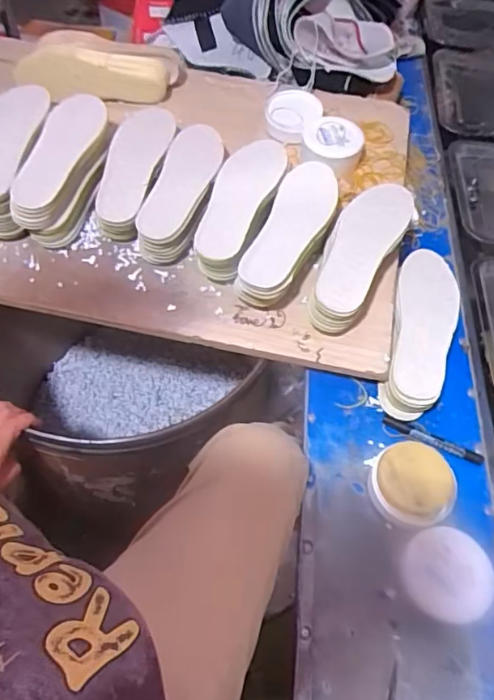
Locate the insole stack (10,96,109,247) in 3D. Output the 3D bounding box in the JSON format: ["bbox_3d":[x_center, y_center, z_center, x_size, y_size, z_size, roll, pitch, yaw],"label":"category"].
[{"bbox_3d":[-0.283,-0.290,0.807,0.103,0.085,0.278,4,61,0],"label":"insole stack"}]

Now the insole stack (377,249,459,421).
[{"bbox_3d":[0.252,-0.032,0.730,0.086,0.066,0.273,12,61,9],"label":"insole stack"}]

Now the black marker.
[{"bbox_3d":[0.248,0.121,0.675,0.132,0.011,0.017,24,59,9],"label":"black marker"}]

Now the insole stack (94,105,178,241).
[{"bbox_3d":[-0.174,-0.289,0.798,0.086,0.061,0.271,12,61,4],"label":"insole stack"}]

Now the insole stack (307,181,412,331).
[{"bbox_3d":[0.162,-0.141,0.728,0.098,0.061,0.268,22,62,9],"label":"insole stack"}]

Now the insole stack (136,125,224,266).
[{"bbox_3d":[-0.095,-0.248,0.777,0.088,0.067,0.259,15,62,5],"label":"insole stack"}]

